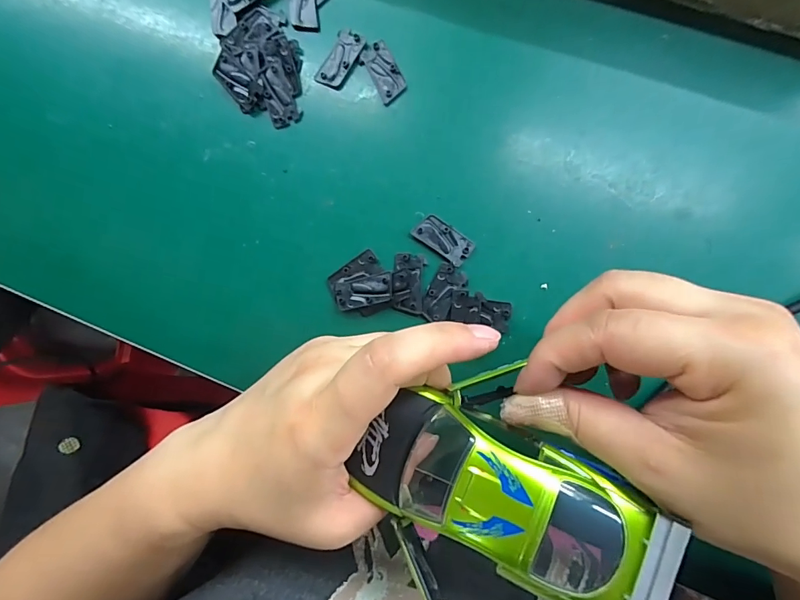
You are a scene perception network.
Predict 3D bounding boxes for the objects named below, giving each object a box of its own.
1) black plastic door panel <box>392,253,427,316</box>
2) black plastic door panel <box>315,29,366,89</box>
[{"bbox_3d":[0.005,-0.009,0.246,0.018,0.005,0.033,7,94,7],"label":"black plastic door panel"},{"bbox_3d":[-0.035,-0.140,0.248,0.017,0.004,0.033,29,96,5],"label":"black plastic door panel"}]

